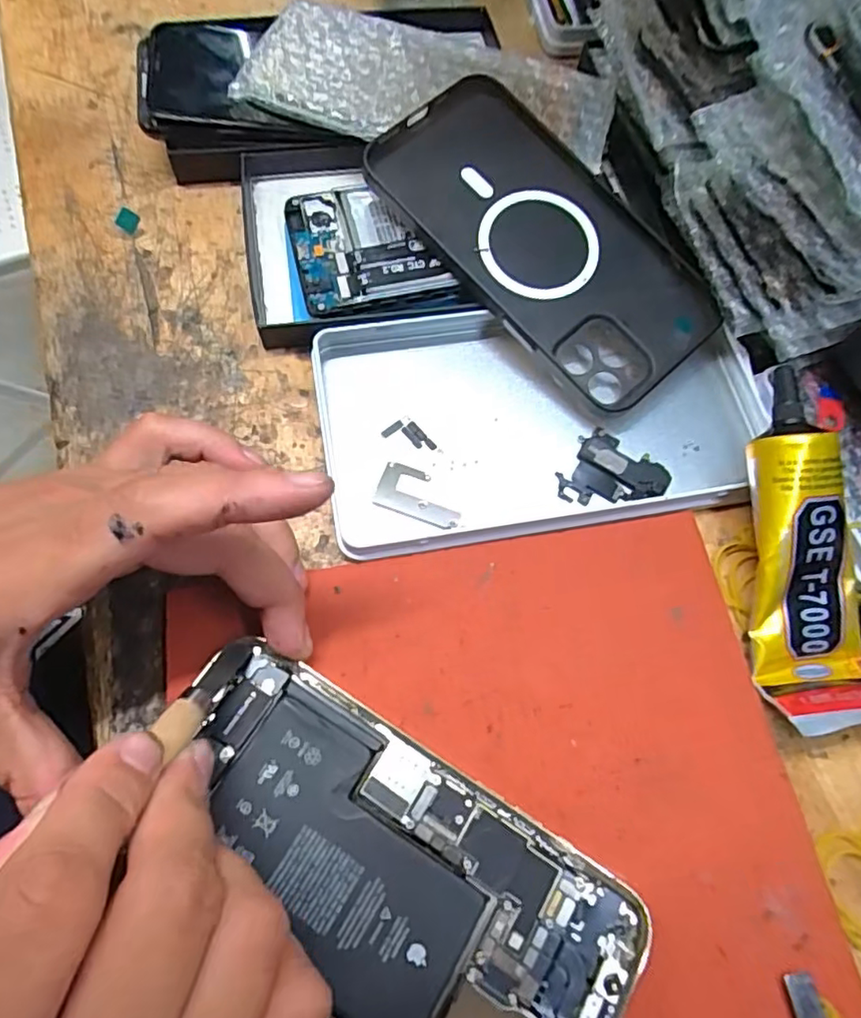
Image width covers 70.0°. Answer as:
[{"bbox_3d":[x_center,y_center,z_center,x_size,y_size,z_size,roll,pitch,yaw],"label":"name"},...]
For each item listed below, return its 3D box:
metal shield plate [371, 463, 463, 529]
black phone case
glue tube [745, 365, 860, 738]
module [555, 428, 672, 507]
[{"bbox_3d":[-0.004,-0.005,0.246,0.034,0.004,0.021,18,68,4],"label":"metal shield plate"},{"bbox_3d":[0.049,-0.117,0.271,0.076,0.017,0.163,-42,88,-5],"label":"black phone case"},{"bbox_3d":[0.134,0.013,0.216,0.042,0.024,0.119,-7,89,-6],"label":"glue tube"},{"bbox_3d":[0.075,-0.013,0.249,0.038,0.004,0.034,32,69,10],"label":"module"}]

